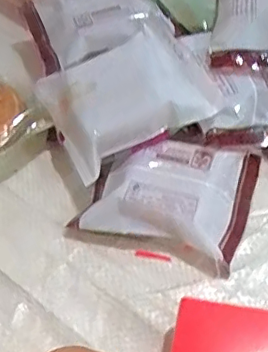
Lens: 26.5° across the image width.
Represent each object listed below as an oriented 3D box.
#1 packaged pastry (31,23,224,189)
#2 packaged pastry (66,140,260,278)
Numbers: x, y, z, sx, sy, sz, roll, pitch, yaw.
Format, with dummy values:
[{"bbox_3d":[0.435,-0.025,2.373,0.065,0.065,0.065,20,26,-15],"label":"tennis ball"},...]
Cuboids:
[{"bbox_3d":[-0.007,-0.065,0.454,0.120,0.039,0.104,-21,56,-11],"label":"packaged pastry"},{"bbox_3d":[0.027,0.012,0.435,0.118,0.034,0.096,13,56,13],"label":"packaged pastry"}]

